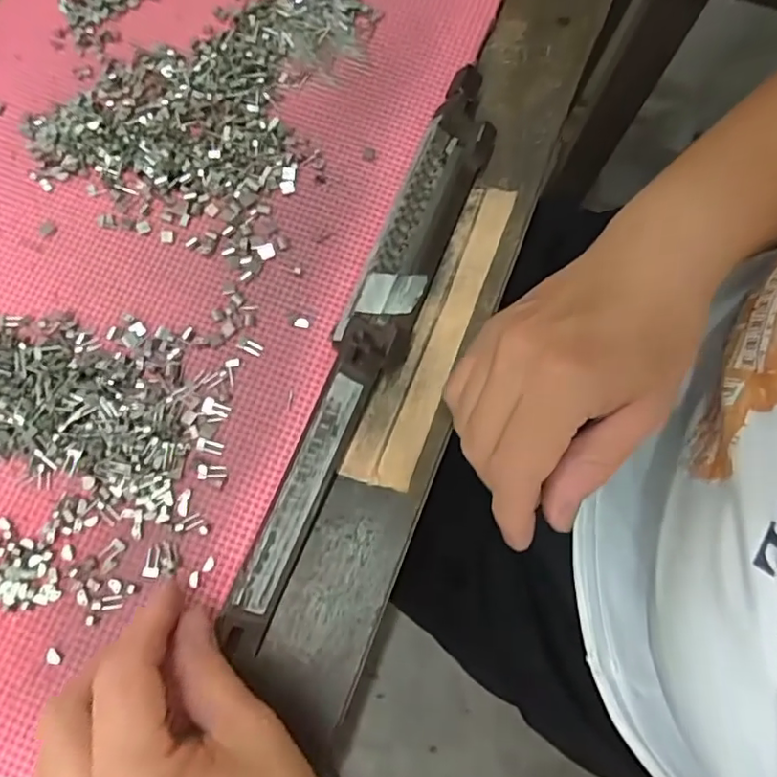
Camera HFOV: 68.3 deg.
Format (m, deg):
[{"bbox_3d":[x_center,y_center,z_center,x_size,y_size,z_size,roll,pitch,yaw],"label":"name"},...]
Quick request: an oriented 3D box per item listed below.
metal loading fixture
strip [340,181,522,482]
[{"bbox_3d":[-0.007,-0.027,0.285,0.031,0.035,0.317,22,77,5],"label":"metal loading fixture"},{"bbox_3d":[0.025,-0.033,0.299,0.034,0.005,0.174,22,77,5],"label":"strip"}]

